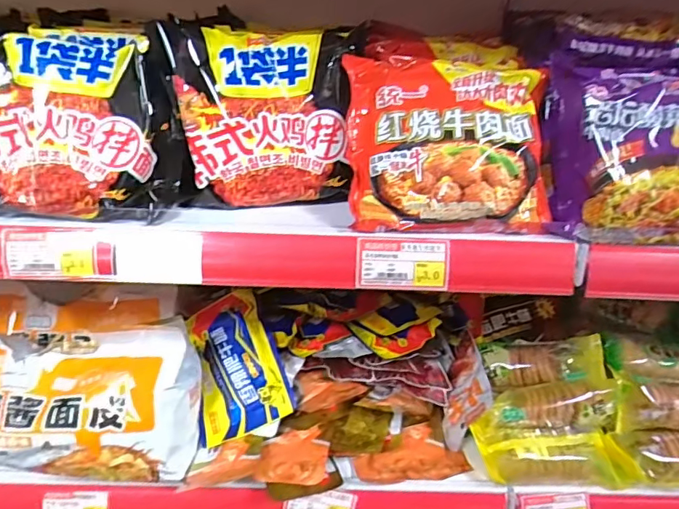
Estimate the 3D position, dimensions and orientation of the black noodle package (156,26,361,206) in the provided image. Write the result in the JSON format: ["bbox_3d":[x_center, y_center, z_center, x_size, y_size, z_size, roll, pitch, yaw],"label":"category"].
[{"bbox_3d":[-0.064,-0.117,0.431,0.144,0.145,0.045,-5,12,-9],"label":"black noodle package"}]

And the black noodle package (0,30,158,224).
[{"bbox_3d":[-0.224,-0.106,0.402,0.142,0.156,0.036,-5,0,-3],"label":"black noodle package"}]

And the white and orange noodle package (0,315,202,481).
[{"bbox_3d":[-0.272,0.150,0.510,0.236,0.123,0.096,1,26,-3],"label":"white and orange noodle package"}]

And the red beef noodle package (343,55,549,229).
[{"bbox_3d":[0.089,-0.101,0.414,0.159,0.163,0.040,-4,-8,3],"label":"red beef noodle package"}]

